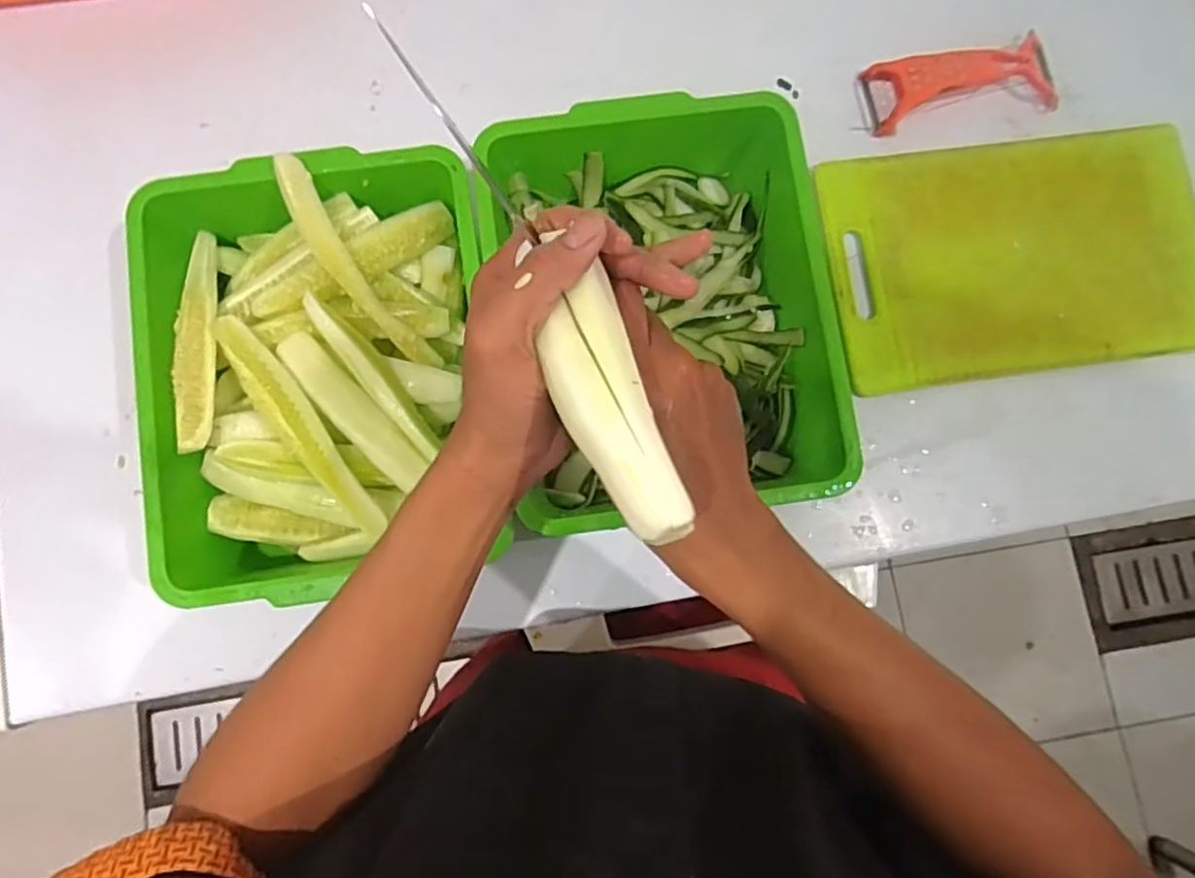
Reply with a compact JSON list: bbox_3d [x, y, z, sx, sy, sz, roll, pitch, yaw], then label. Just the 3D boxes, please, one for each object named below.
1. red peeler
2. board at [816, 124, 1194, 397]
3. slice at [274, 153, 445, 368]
[{"bbox_3d":[0.322,-0.314,0.589,0.174,0.047,0.068,-14,82,-3],"label":"red peeler"},{"bbox_3d":[0.364,-0.160,0.578,0.333,0.019,0.203,-8,81,-5],"label":"board"},{"bbox_3d":[-0.173,-0.119,0.479,0.028,0.011,0.170,-36,104,-6],"label":"slice"}]

